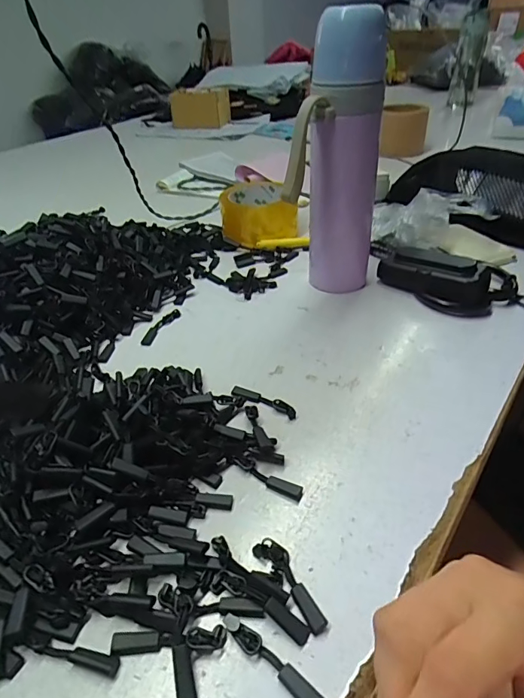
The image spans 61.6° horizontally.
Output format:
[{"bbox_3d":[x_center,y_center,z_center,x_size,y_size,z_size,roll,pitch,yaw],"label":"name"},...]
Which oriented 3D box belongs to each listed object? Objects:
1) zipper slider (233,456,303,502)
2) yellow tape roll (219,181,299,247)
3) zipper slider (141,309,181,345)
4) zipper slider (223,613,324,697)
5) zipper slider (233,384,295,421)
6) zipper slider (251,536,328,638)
[{"bbox_3d":[0.003,0.086,0.294,0.052,0.007,0.012,20,44,26],"label":"zipper slider"},{"bbox_3d":[-0.003,-0.182,0.593,0.099,0.061,0.097,-2,38,1],"label":"yellow tape roll"},{"bbox_3d":[-0.103,-0.023,0.442,0.013,0.006,0.059,15,42,21],"label":"zipper slider"},{"bbox_3d":[0.005,0.150,0.210,0.059,0.009,0.009,25,46,31],"label":"zipper slider"},{"bbox_3d":[0.002,0.042,0.350,0.057,0.008,0.012,18,43,25],"label":"zipper slider"},{"bbox_3d":[0.016,0.126,0.240,0.015,0.006,0.054,-26,44,-26],"label":"zipper slider"}]

